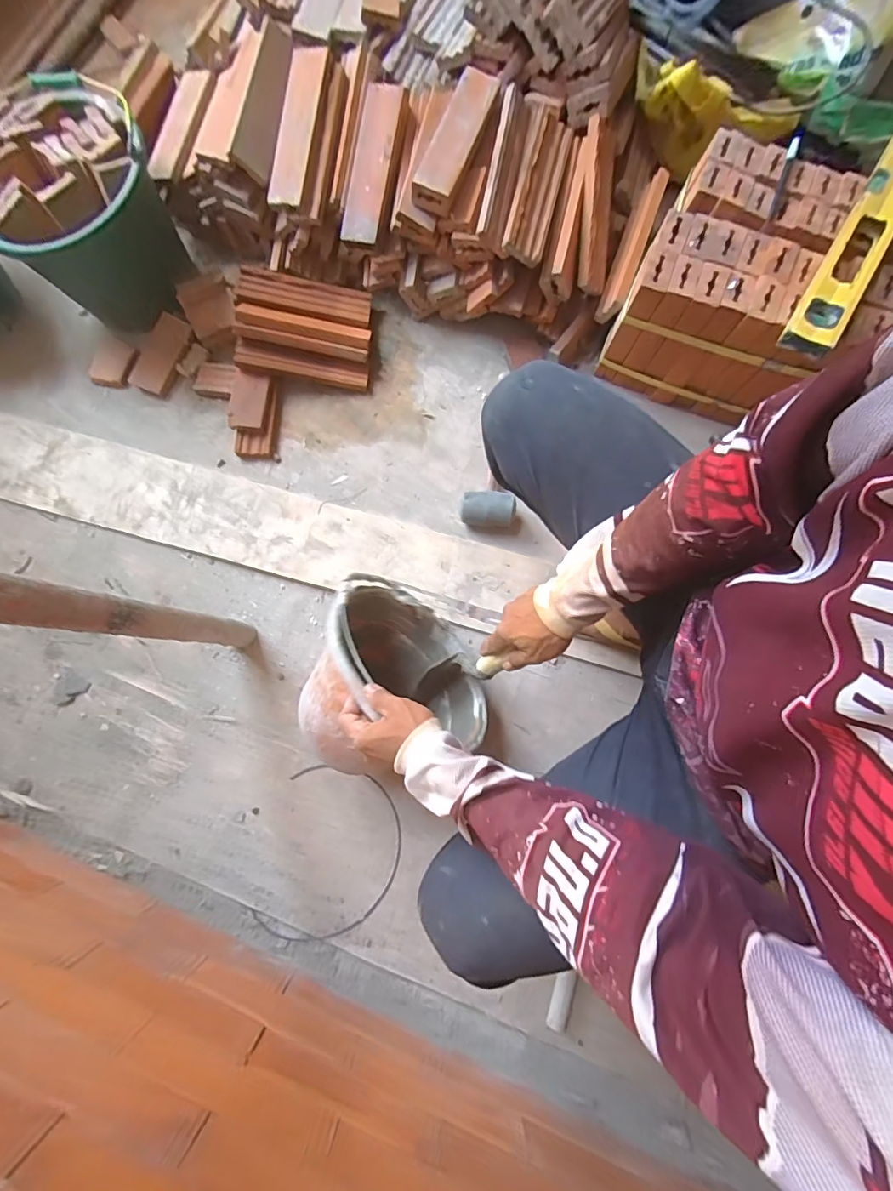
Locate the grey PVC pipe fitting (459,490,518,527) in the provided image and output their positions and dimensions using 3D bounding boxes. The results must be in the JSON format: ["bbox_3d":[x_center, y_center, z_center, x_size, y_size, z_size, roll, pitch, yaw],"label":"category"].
[{"bbox_3d":[0.070,-0.144,0.817,0.096,0.054,0.062,4,79,1],"label":"grey PVC pipe fitting"}]

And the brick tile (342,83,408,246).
[{"bbox_3d":[-0.116,-0.696,0.765,0.065,0.023,0.236,9,103,-25],"label":"brick tile"}]

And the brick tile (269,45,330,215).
[{"bbox_3d":[-0.239,-0.754,0.764,0.067,0.032,0.234,15,100,3],"label":"brick tile"}]

